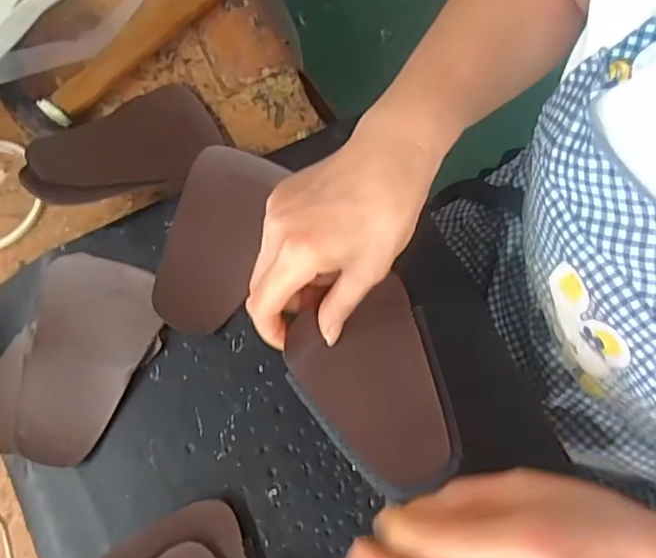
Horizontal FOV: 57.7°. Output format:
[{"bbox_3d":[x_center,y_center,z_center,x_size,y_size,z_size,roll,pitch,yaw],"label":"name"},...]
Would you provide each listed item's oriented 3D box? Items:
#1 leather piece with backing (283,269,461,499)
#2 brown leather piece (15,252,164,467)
[{"bbox_3d":[0.027,0.068,0.369,0.090,0.017,0.123,-15,71,-3],"label":"leather piece with backing"},{"bbox_3d":[-0.157,0.050,0.382,0.079,0.015,0.129,13,74,6],"label":"brown leather piece"}]

